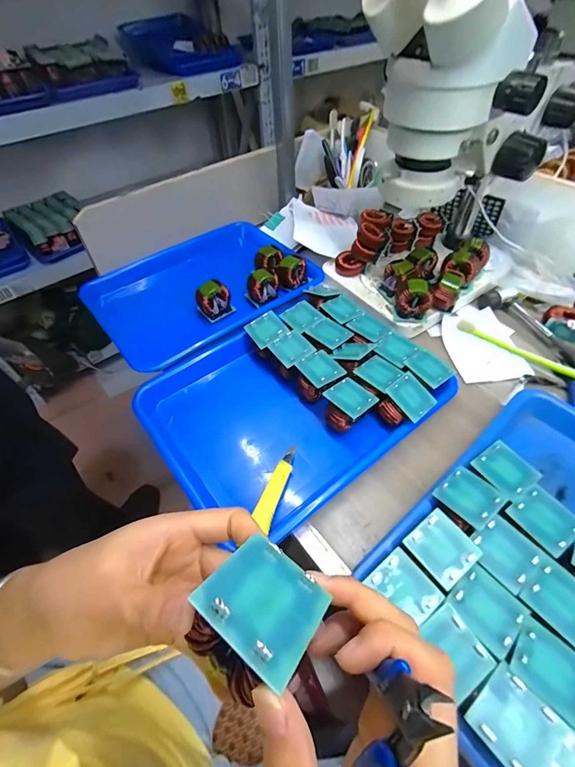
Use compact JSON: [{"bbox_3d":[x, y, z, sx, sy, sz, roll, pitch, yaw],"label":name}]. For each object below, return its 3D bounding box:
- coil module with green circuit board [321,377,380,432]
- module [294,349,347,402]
[{"bbox_3d":[0.070,0.028,0.399,0.047,0.047,0.045,-32,57,-23],"label":"coil module with green circuit board"},{"bbox_3d":[0.038,-0.007,0.425,0.047,0.043,0.046,-30,56,-20],"label":"module"}]

